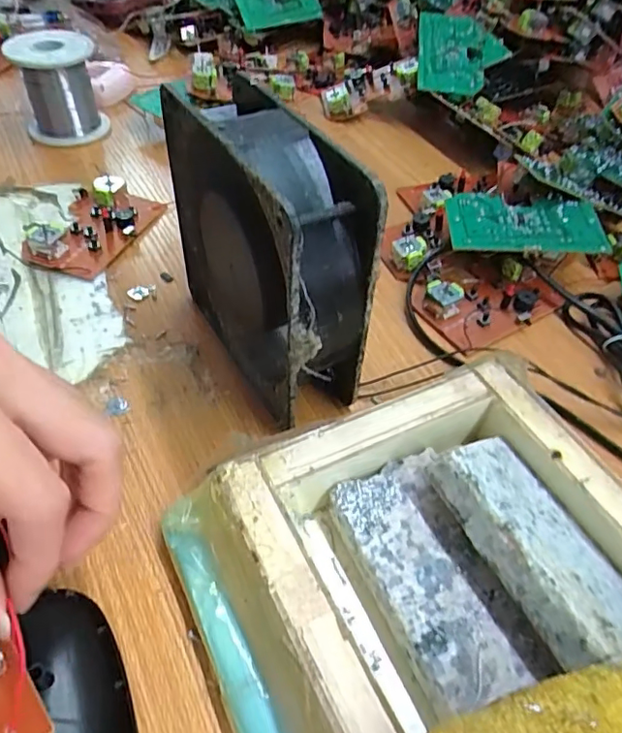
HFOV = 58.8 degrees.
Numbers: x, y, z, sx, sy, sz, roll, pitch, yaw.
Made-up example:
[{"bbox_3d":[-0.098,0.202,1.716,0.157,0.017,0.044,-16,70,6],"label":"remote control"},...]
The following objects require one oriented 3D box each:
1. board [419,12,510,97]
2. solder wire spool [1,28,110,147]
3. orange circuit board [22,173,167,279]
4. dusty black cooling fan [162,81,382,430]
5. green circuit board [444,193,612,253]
[{"bbox_3d":[0.130,-0.267,0.474,0.076,0.011,0.086,9,70,-6],"label":"board"},{"bbox_3d":[-0.193,-0.213,0.427,0.051,0.073,0.051,2,48,-2],"label":"solder wire spool"},{"bbox_3d":[-0.140,-0.091,0.353,0.053,0.018,0.089,16,49,11],"label":"orange circuit board"},{"bbox_3d":[-0.021,-0.054,0.256,0.047,0.119,0.125,-24,54,-23],"label":"dusty black cooling fan"},{"bbox_3d":[0.130,-0.087,0.338,0.090,0.005,0.051,2,54,1],"label":"green circuit board"}]

